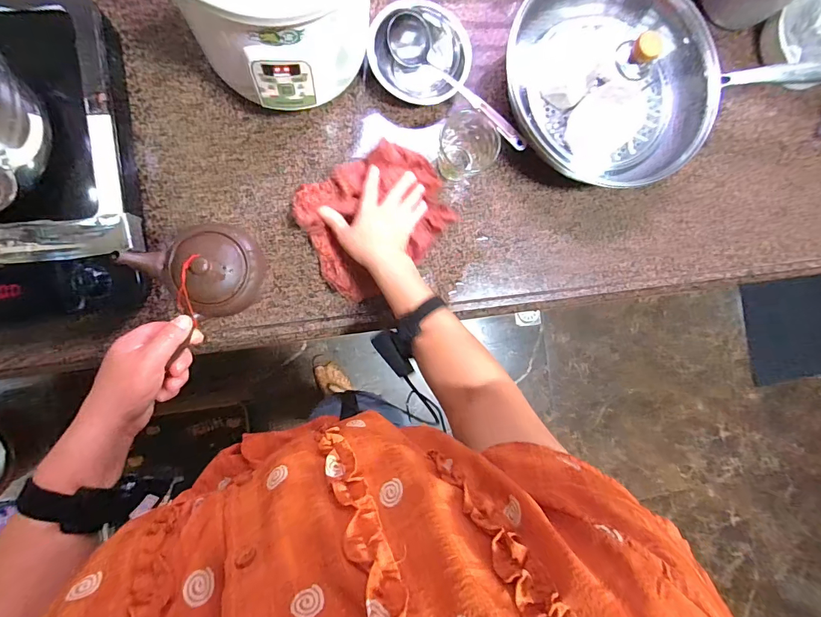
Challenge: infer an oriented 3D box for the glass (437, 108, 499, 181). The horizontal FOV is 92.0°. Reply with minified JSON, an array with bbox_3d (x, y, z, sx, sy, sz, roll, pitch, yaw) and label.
[{"bbox_3d":[0.085,-0.250,0.608,0.078,0.063,0.080,0,89,-9],"label":"glass"}]

